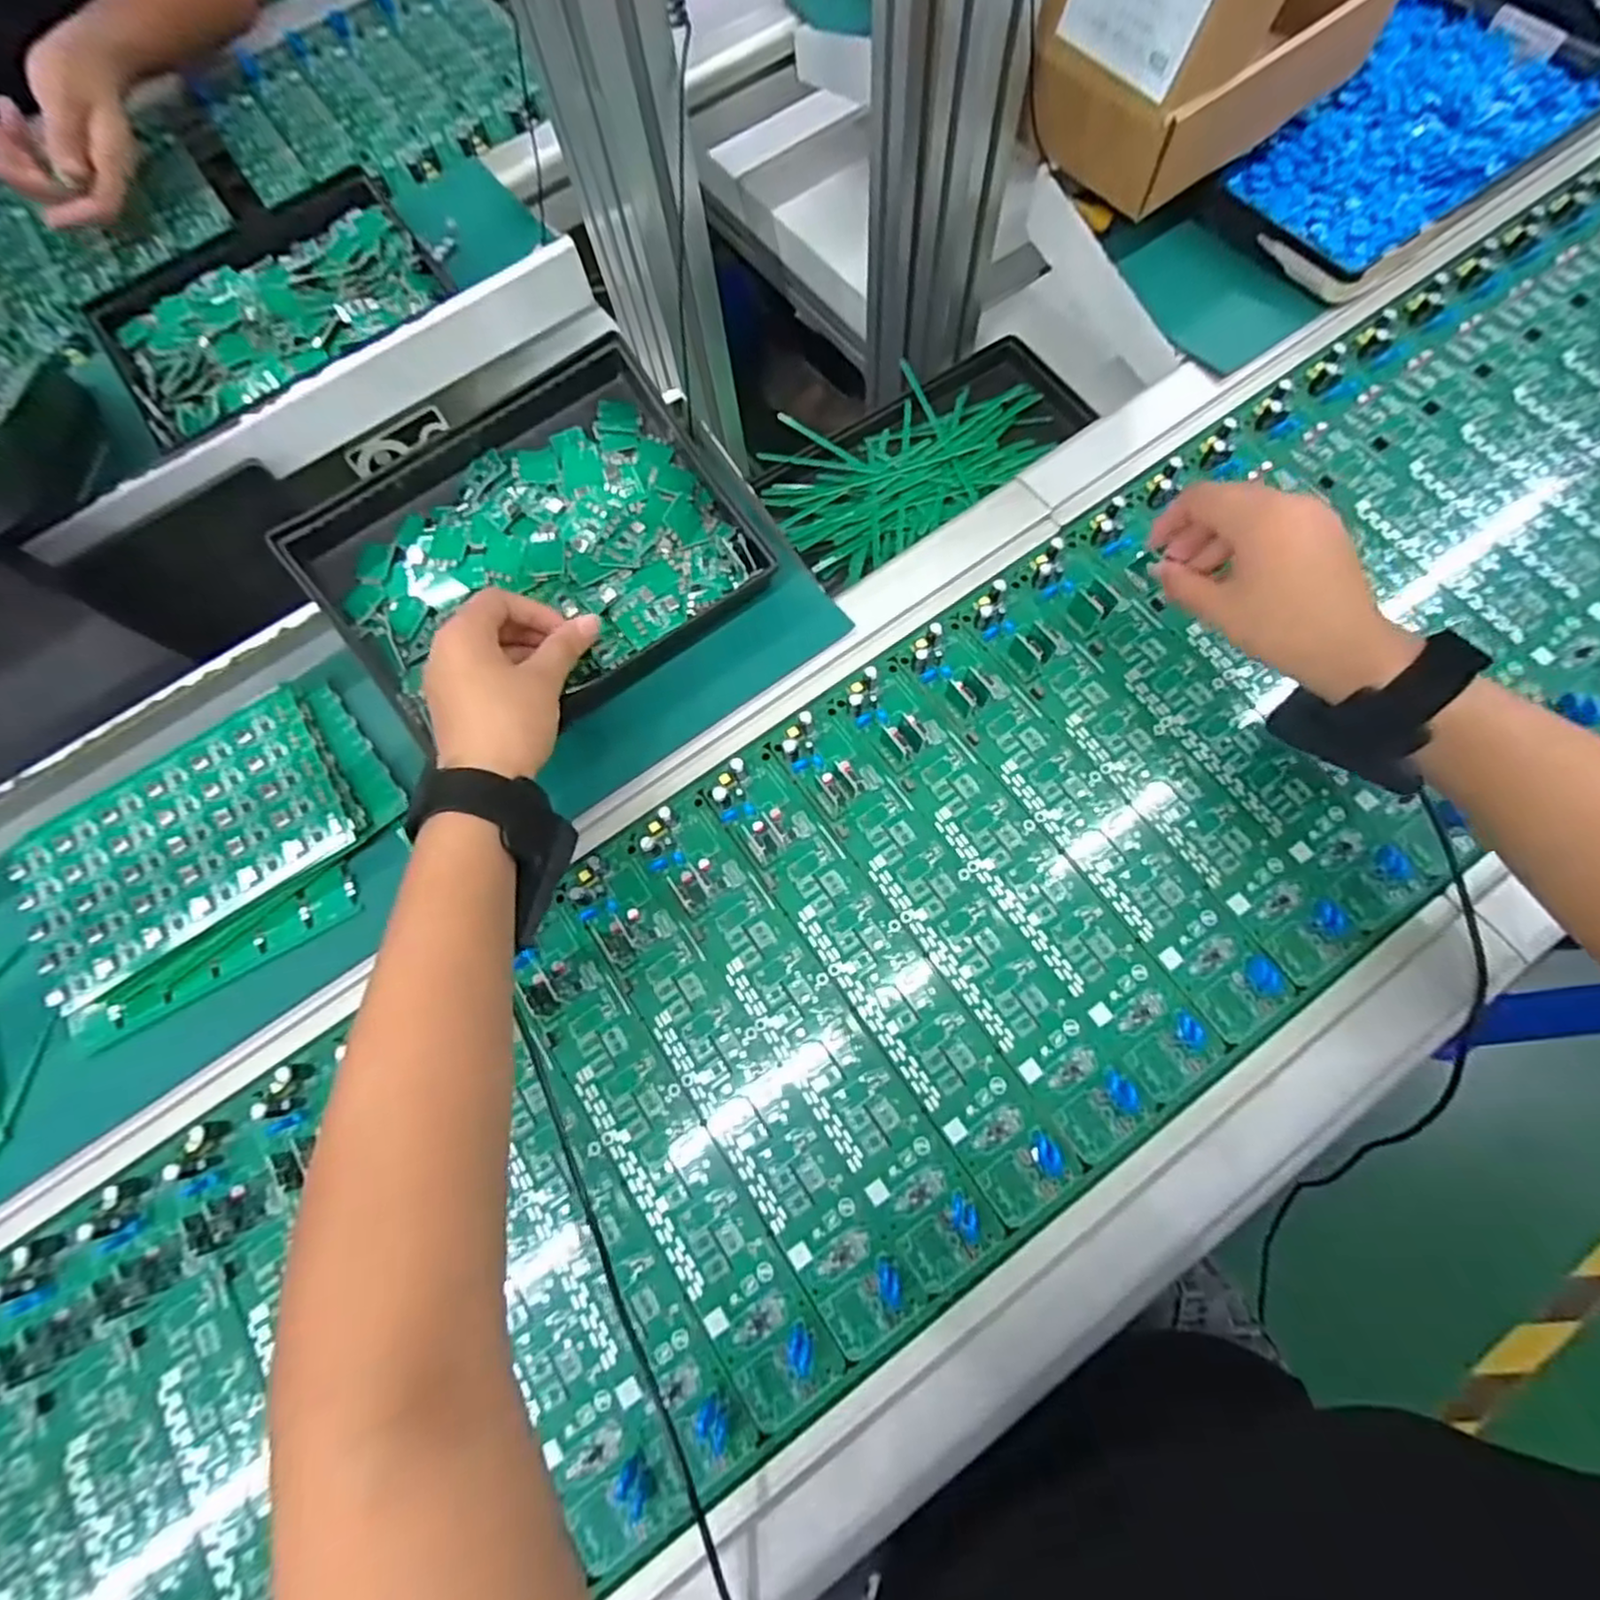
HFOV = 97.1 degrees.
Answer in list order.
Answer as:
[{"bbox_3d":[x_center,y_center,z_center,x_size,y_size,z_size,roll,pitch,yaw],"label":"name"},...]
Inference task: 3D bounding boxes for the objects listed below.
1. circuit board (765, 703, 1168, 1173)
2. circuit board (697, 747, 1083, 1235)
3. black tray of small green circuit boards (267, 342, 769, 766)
[{"bbox_3d":[0.081,0.063,0.386,0.050,0.018,0.273,-36,74,-6],"label":"circuit board"},{"bbox_3d":[0.040,0.090,0.380,0.047,0.018,0.272,-36,74,-6],"label":"circuit board"},{"bbox_3d":[-0.147,-0.143,0.416,0.232,0.055,0.182,-35,77,-8],"label":"black tray of small green circuit boards"}]

